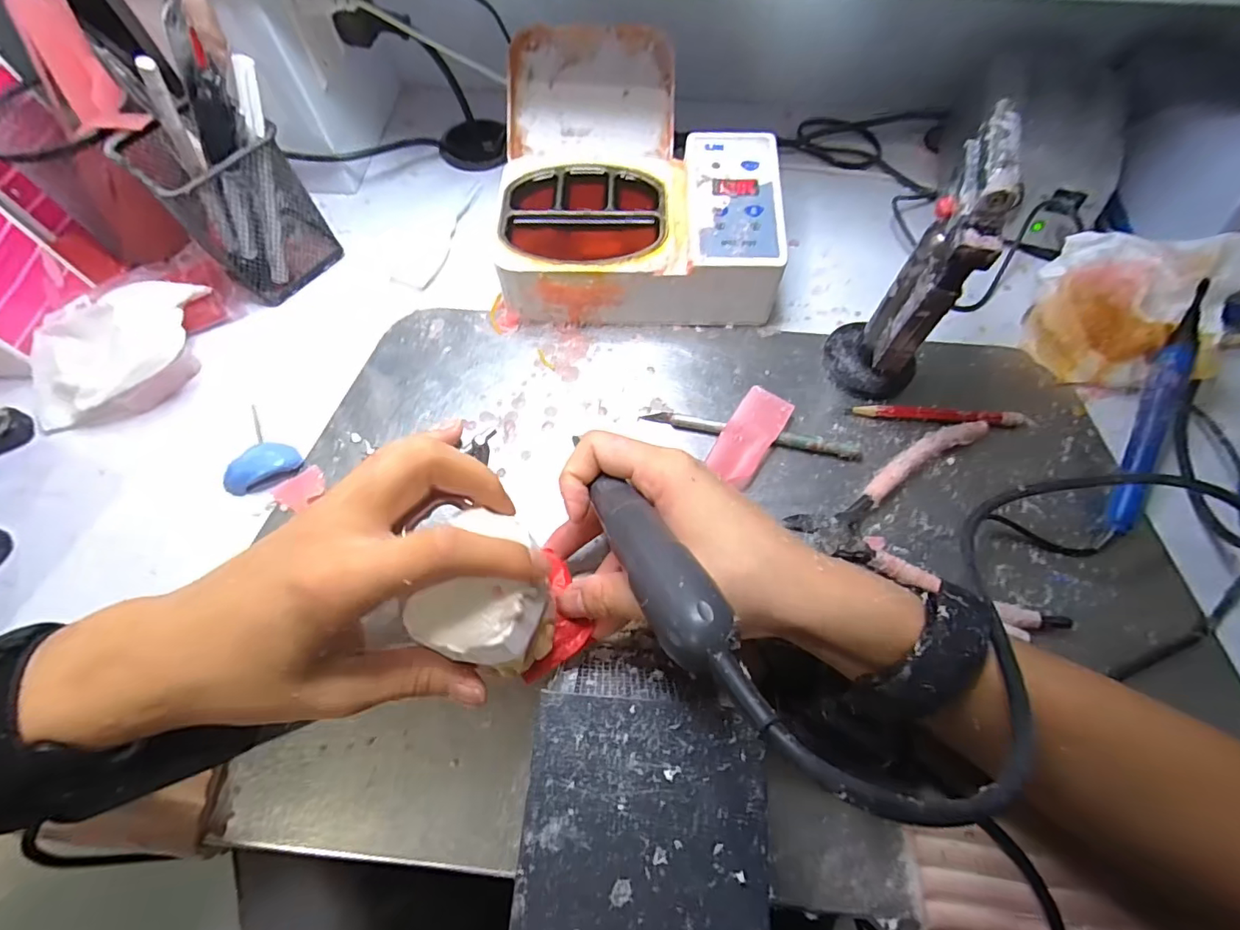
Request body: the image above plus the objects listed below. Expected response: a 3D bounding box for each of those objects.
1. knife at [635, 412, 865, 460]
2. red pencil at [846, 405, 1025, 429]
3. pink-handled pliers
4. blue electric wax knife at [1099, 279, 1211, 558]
[{"bbox_3d":[0.083,-0.019,0.333,0.137,0.011,0.009,9,65,5],"label":"knife"},{"bbox_3d":[0.203,-0.031,0.335,0.108,0.007,0.011,3,65,2],"label":"red pencil"},{"bbox_3d":[0.190,0.048,0.301,0.141,0.013,0.121,-28,67,-12],"label":"pink-handled pliers"},{"bbox_3d":[0.325,-0.034,0.316,0.016,0.018,0.183,26,80,13],"label":"blue electric wax knife"}]

